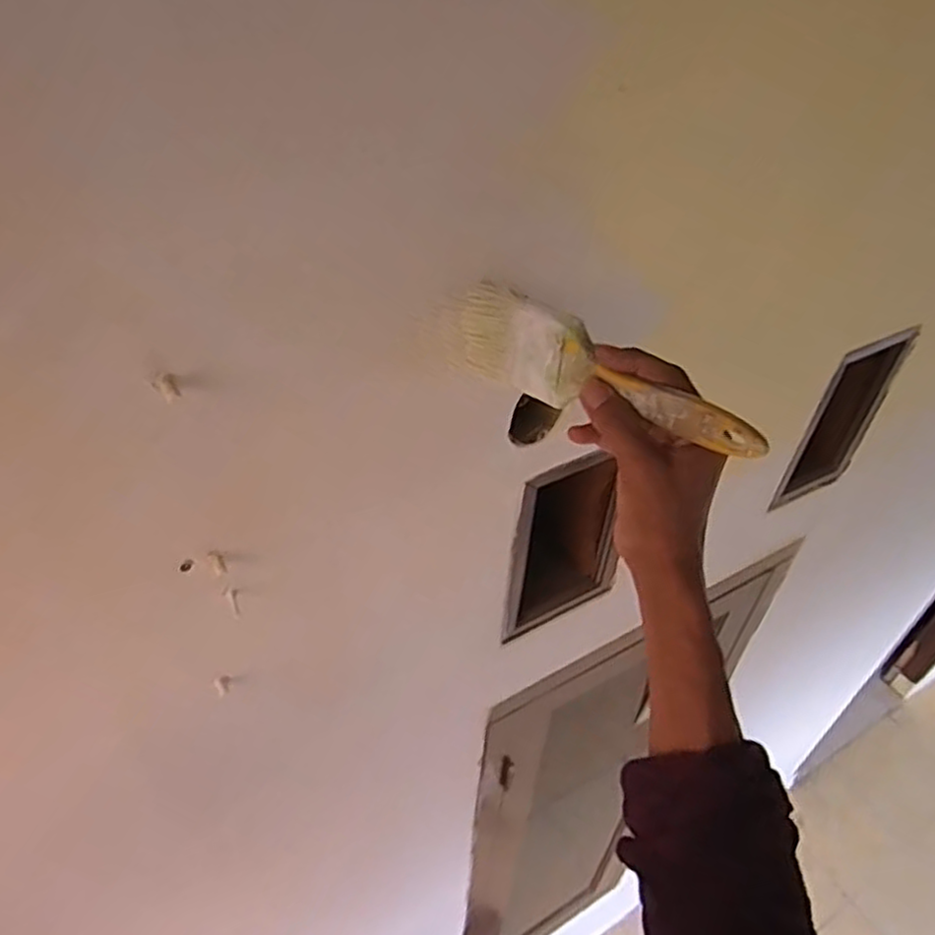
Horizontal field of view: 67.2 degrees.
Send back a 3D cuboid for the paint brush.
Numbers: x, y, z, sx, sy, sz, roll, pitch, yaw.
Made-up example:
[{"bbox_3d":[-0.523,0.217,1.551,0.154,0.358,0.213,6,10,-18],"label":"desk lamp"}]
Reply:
[{"bbox_3d":[0.077,-0.056,0.430,0.208,0.063,0.018,27,47,27],"label":"paint brush"}]

